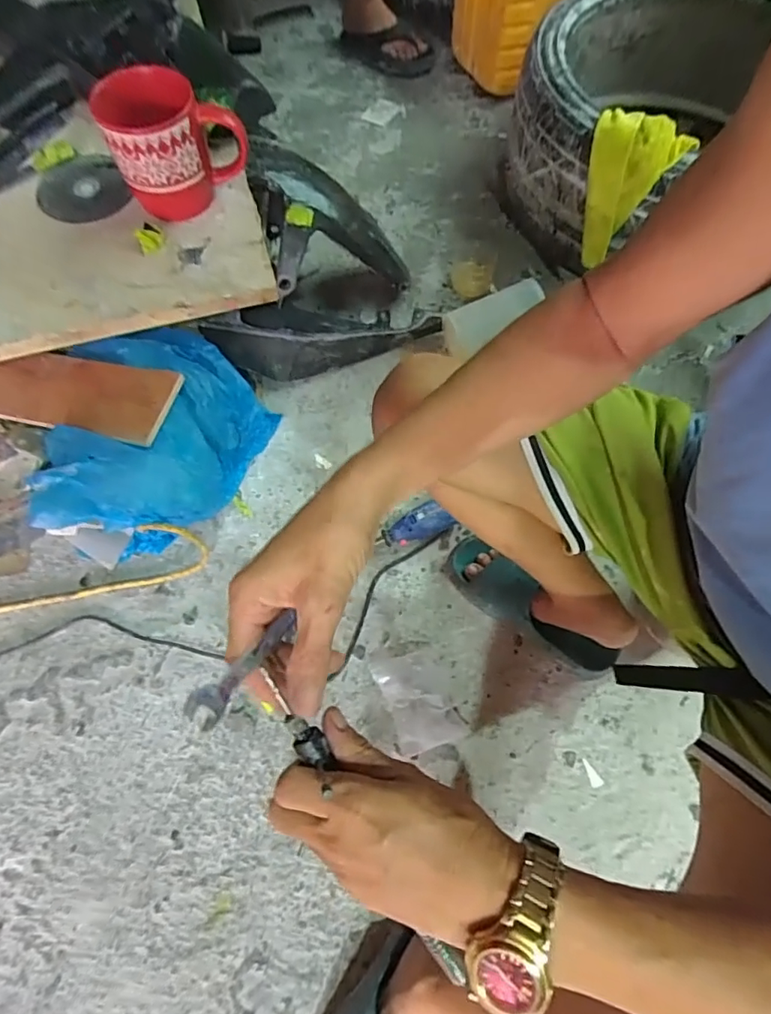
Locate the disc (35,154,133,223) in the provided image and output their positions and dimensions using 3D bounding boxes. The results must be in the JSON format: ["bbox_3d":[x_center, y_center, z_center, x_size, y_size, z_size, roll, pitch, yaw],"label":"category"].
[{"bbox_3d":[-0.332,-0.346,0.579,0.090,0.010,0.094,1,74,-3],"label":"disc"}]

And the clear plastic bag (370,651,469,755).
[{"bbox_3d":[0.043,0.262,0.728,0.102,0.038,0.137,-20,68,-8],"label":"clear plastic bag"}]

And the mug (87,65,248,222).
[{"bbox_3d":[-0.212,-0.365,0.534,0.121,0.105,0.082,-29,69,-11],"label":"mug"}]

